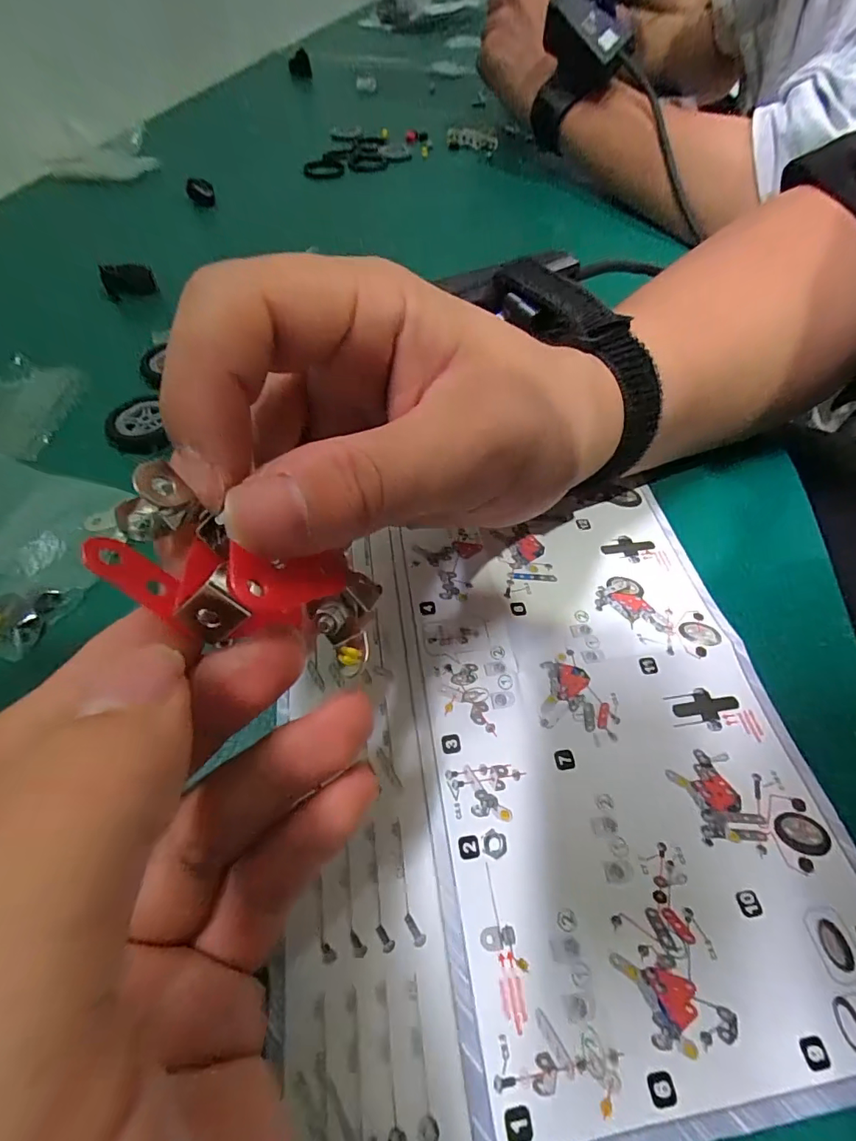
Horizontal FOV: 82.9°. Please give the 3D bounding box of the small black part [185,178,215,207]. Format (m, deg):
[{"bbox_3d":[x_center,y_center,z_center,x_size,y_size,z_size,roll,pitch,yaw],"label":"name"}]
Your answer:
[{"bbox_3d":[-0.186,-0.310,0.397,0.020,0.020,0.013,-19,57,-14],"label":"small black part"}]

